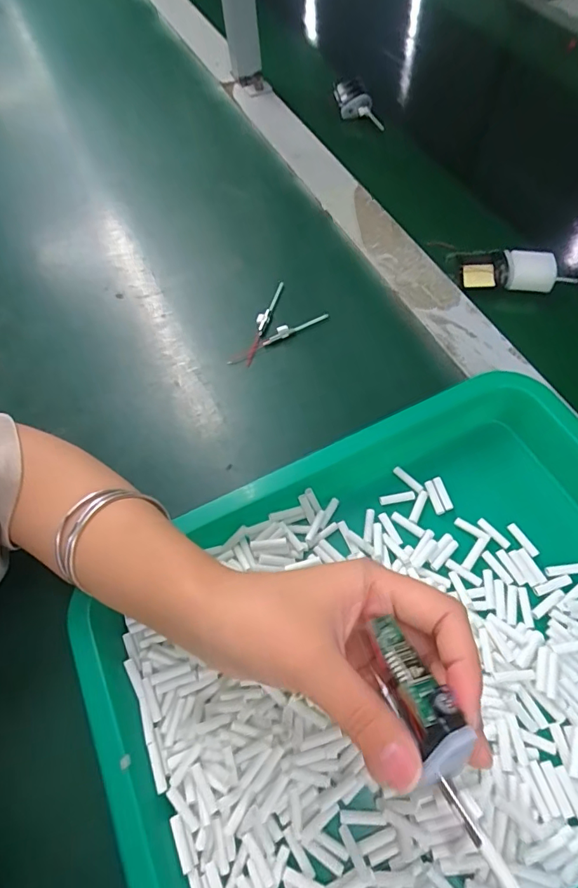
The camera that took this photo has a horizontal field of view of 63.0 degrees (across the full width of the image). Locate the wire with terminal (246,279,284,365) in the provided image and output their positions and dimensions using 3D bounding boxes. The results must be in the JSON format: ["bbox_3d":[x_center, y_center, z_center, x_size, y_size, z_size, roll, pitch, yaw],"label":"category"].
[{"bbox_3d":[-0.022,-0.104,0.396,0.010,0.006,0.088,13,62,10],"label":"wire with terminal"}]

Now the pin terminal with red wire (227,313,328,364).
[{"bbox_3d":[-0.009,-0.089,0.387,0.091,0.010,0.008,-27,63,-12],"label":"pin terminal with red wire"}]

